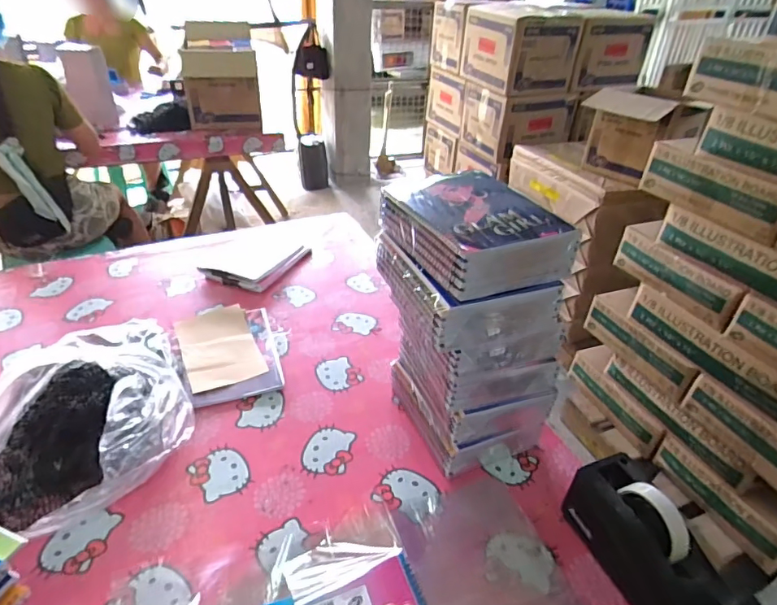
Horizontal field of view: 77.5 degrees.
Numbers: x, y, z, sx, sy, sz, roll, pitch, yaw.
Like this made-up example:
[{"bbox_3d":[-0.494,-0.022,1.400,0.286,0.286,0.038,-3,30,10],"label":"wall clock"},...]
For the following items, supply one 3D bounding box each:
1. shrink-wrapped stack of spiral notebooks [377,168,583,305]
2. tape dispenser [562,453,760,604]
[{"bbox_3d":[0.102,-0.086,0.579,0.157,0.064,0.186,-13,38,-21],"label":"shrink-wrapped stack of spiral notebooks"},{"bbox_3d":[0.296,0.273,0.543,0.072,0.113,0.202,-12,36,-19],"label":"tape dispenser"}]

